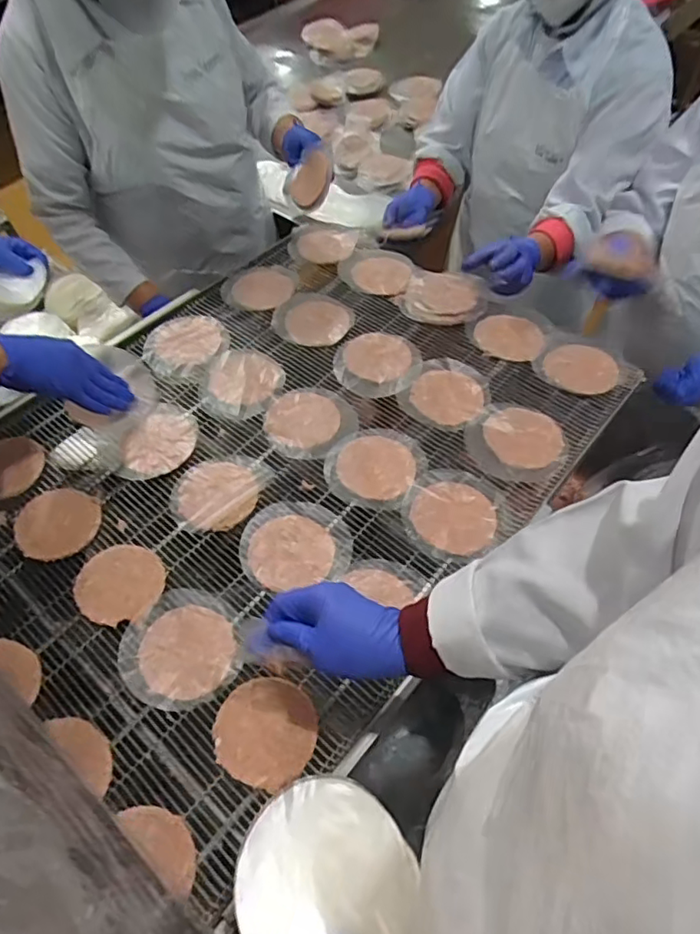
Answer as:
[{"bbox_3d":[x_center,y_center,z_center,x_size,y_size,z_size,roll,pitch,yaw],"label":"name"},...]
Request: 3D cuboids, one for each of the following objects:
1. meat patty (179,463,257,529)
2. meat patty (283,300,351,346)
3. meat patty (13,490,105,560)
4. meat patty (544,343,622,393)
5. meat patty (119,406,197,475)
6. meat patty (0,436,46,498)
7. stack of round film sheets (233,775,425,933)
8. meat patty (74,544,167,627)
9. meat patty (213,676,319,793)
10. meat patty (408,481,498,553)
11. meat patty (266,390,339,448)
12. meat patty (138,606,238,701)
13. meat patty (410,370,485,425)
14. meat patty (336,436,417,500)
[{"bbox_3d":[-0.157,0.032,0.687,0.090,0.006,0.091,-1,55,1],"label":"meat patty"},{"bbox_3d":[-0.049,-0.217,0.860,0.092,0.010,0.088,-1,55,1],"label":"meat patty"},{"bbox_3d":[-0.336,0.063,0.666,0.093,0.005,0.083,-7,55,-4],"label":"meat patty"},{"bbox_3d":[0.312,-0.133,0.780,0.092,0.014,0.079,23,58,17],"label":"meat patty"},{"bbox_3d":[-0.241,-0.039,0.733,0.092,0.010,0.103,-10,55,-6],"label":"meat patty"},{"bbox_3d":[-0.423,0.001,0.706,0.093,0.011,0.089,-1,55,1],"label":"meat patty"},{"bbox_3d":[-0.015,0.297,0.401,0.123,0.022,0.143,-22,57,-14],"label":"stack of round film sheets"},{"bbox_3d":[-0.247,0.124,0.622,0.089,0.008,0.087,-1,55,1],"label":"meat patty"},{"bbox_3d":[-0.078,0.244,0.538,0.091,0.007,0.089,15,56,12],"label":"meat patty"},{"bbox_3d":[0.118,0.055,0.659,0.092,0.009,0.086,-1,55,1],"label":"meat patty"},{"bbox_3d":[-0.061,-0.062,0.749,0.093,0.006,0.089,-1,55,1],"label":"meat patty"},{"bbox_3d":[-0.162,0.182,0.579,0.090,0.009,0.089,-1,55,1],"label":"meat patty"},{"bbox_3d":[0.128,-0.093,0.762,0.092,0.007,0.088,-1,55,1],"label":"meat patty"},{"bbox_3d":[0.032,-0.003,0.704,0.093,0.008,0.088,-1,55,1],"label":"meat patty"}]

